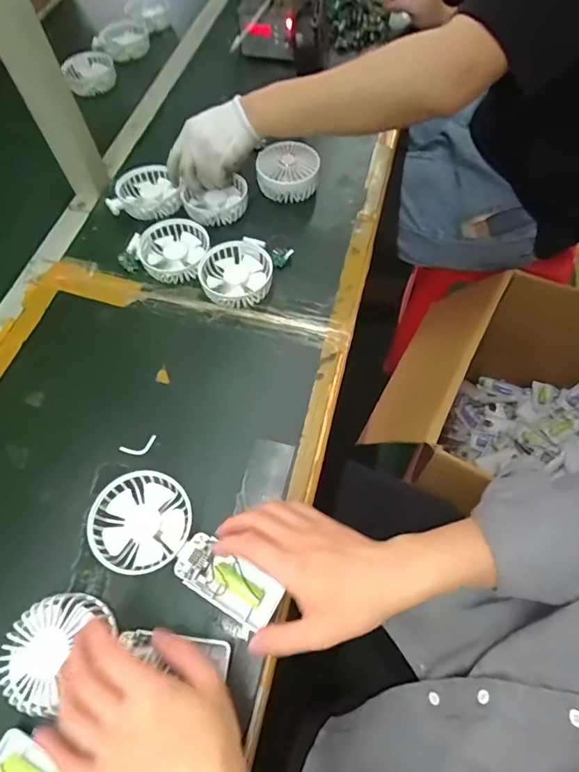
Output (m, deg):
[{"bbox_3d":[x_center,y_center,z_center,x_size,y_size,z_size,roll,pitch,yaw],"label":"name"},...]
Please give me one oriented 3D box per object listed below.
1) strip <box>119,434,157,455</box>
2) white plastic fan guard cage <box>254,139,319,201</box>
[{"bbox_3d":[-0.160,0.065,0.478,0.040,0.004,0.017,-19,63,-7],"label":"strip"},{"bbox_3d":[-0.001,-0.301,0.629,0.088,0.035,0.079,2,61,4],"label":"white plastic fan guard cage"}]

